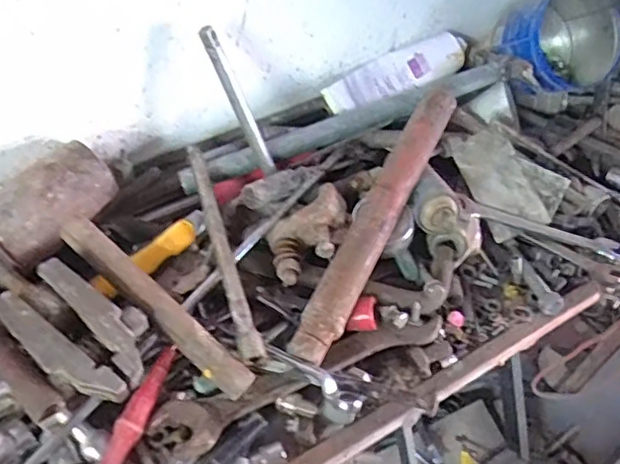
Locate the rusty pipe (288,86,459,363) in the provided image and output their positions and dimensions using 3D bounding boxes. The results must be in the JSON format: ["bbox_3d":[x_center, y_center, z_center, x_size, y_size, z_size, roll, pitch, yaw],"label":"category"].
[{"bbox_3d":[0.071,-0.020,0.623,0.043,0.033,0.342,24,67,14],"label":"rusty pipe"}]

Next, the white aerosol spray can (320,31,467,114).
[{"bbox_3d":[0.111,-0.195,0.757,0.193,0.044,0.047,-23,53,-6],"label":"white aerosol spray can"}]

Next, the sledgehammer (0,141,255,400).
[{"bbox_3d":[-0.152,0.034,0.537,0.280,0.056,0.118,37,53,7],"label":"sledgehammer"}]

